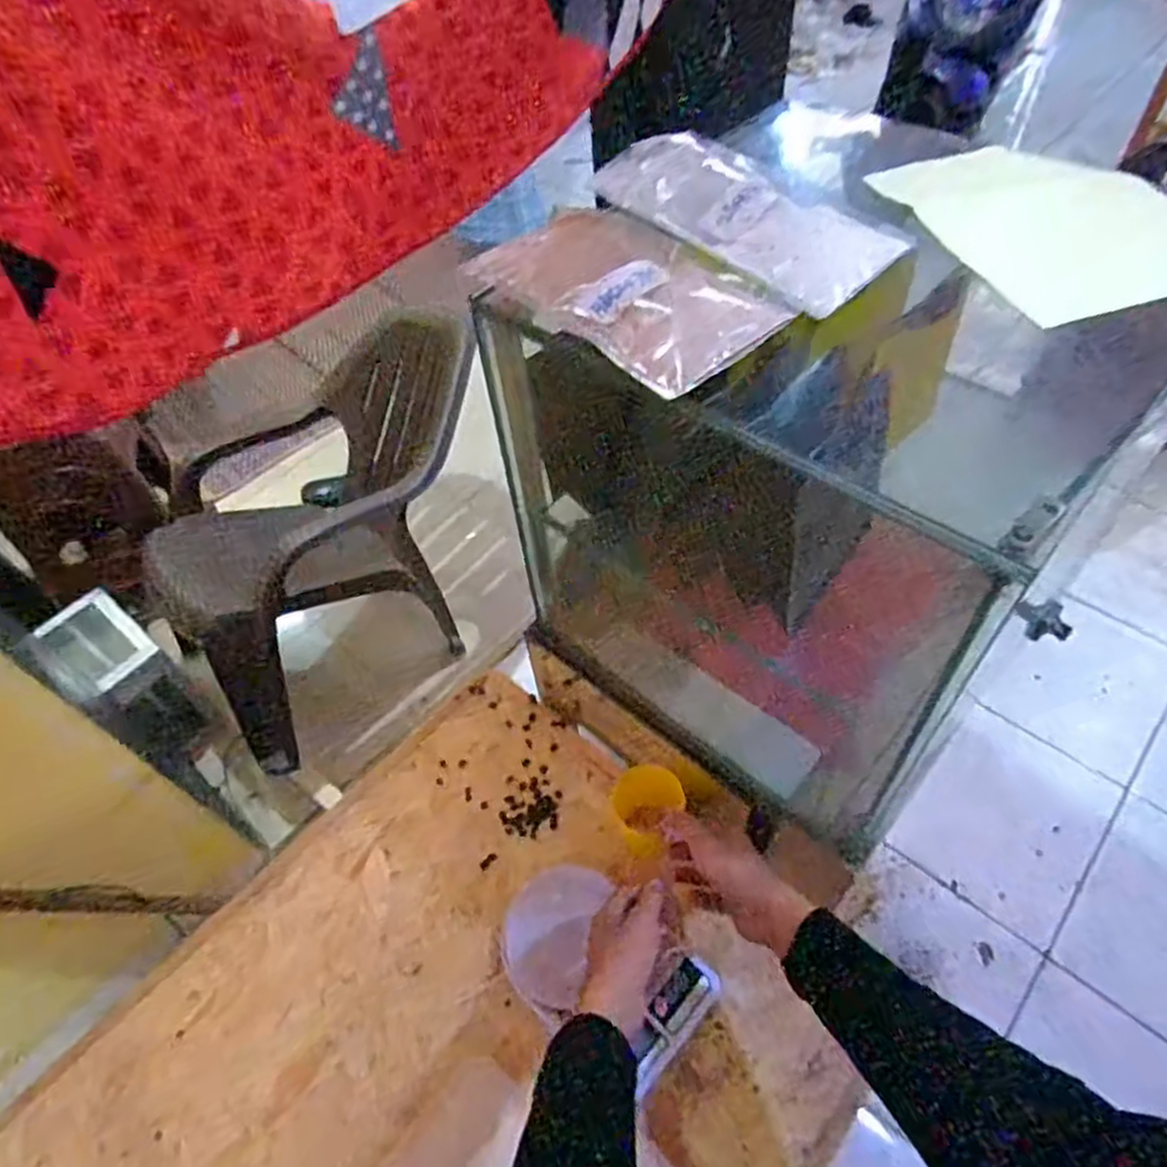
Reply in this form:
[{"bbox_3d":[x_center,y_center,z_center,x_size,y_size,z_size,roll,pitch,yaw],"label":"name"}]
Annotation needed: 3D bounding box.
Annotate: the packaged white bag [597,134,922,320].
[{"bbox_3d":[0.106,-0.249,0.498,0.098,0.030,0.196,-39,58,-22],"label":"packaged white bag"}]

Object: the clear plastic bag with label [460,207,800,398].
[{"bbox_3d":[0.020,-0.187,0.474,0.120,0.022,0.193,-37,57,-21],"label":"clear plastic bag with label"}]

